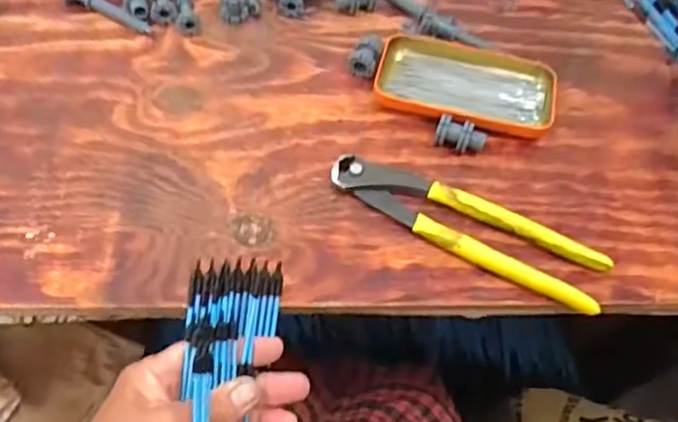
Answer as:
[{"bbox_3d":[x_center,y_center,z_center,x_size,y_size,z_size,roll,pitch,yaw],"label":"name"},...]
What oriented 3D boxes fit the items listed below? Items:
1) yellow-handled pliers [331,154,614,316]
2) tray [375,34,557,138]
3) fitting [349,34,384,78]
[{"bbox_3d":[0.090,0.010,0.437,0.200,0.017,0.047,26,58,13],"label":"yellow-handled pliers"},{"bbox_3d":[0.106,-0.106,0.511,0.143,0.022,0.071,17,56,7],"label":"tray"},{"bbox_3d":[0.025,-0.133,0.521,0.023,0.020,0.034,21,57,10],"label":"fitting"}]

